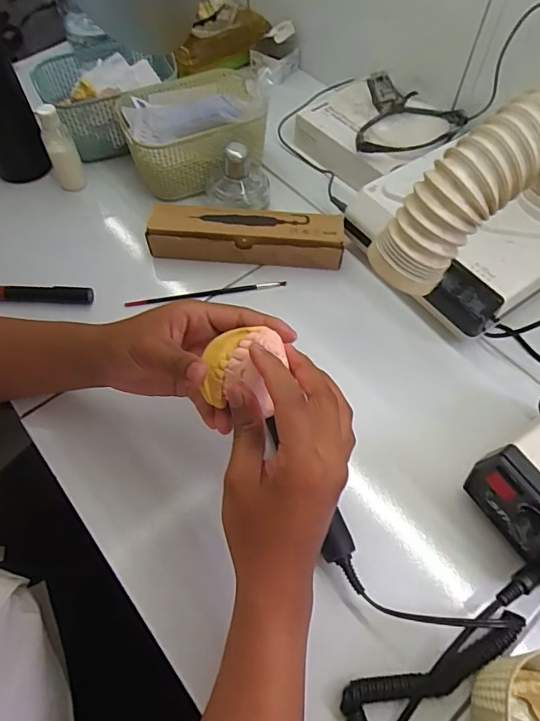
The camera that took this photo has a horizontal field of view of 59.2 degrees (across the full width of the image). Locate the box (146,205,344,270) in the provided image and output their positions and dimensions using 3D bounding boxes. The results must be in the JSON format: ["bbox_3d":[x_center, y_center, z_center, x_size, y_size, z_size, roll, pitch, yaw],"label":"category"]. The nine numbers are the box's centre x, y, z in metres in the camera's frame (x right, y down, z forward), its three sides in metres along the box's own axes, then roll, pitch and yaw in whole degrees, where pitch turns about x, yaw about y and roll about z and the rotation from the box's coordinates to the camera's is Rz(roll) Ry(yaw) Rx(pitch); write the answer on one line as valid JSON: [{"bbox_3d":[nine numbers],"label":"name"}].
[{"bbox_3d":[-0.027,-0.141,0.535,0.212,0.047,0.053,6,59,3],"label":"box"}]

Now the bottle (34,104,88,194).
[{"bbox_3d":[-0.253,-0.252,0.579,0.034,0.102,0.027,-24,62,-14],"label":"bottle"}]

